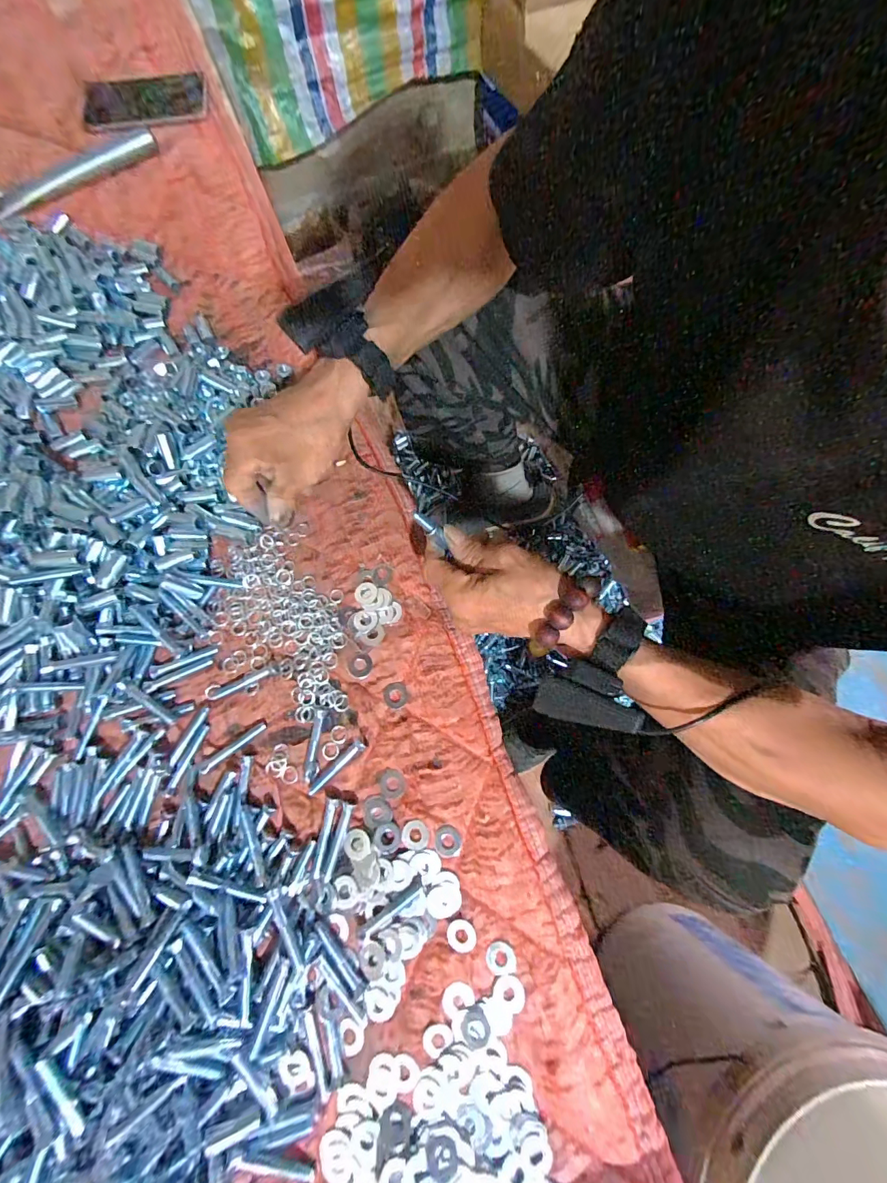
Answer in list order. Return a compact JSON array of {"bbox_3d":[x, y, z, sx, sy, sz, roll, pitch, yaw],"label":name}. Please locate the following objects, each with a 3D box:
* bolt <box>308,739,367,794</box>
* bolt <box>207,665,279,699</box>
[{"bbox_3d":[-0.086,0.143,0.350,0.009,0.009,0.056,43,79,10],"label":"bolt"},{"bbox_3d":[-0.173,0.078,0.373,0.061,0.004,0.010,-21,76,-6],"label":"bolt"}]

